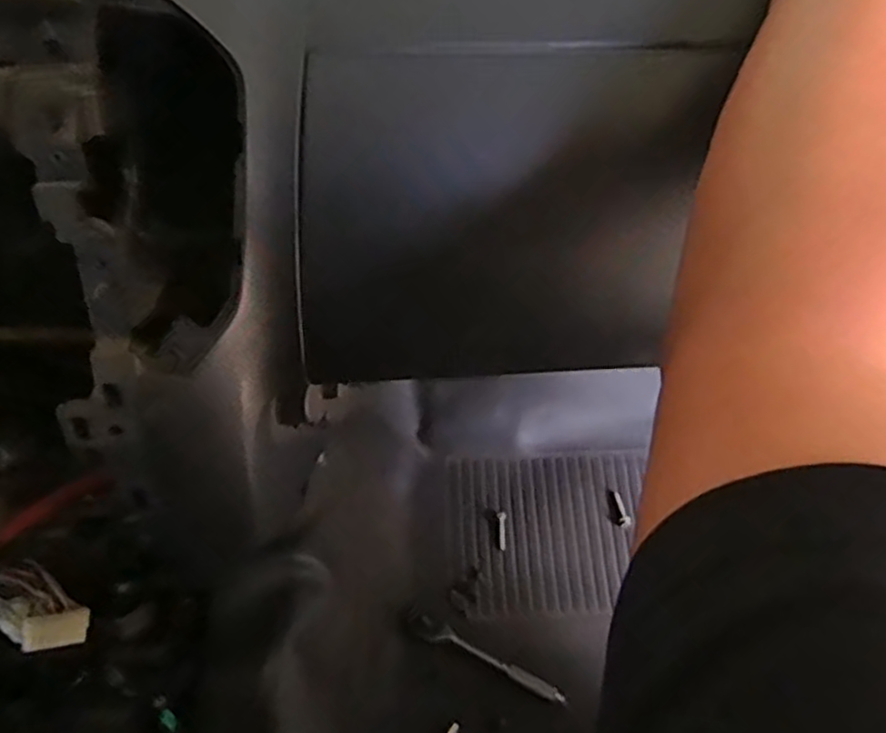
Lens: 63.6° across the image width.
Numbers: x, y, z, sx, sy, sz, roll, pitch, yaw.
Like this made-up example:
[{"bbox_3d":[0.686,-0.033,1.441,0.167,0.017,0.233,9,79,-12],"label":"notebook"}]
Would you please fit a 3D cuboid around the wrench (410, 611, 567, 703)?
[{"bbox_3d":[0.050,0.345,0.841,0.195,0.019,0.028,25,60,16],"label":"wrench"}]

